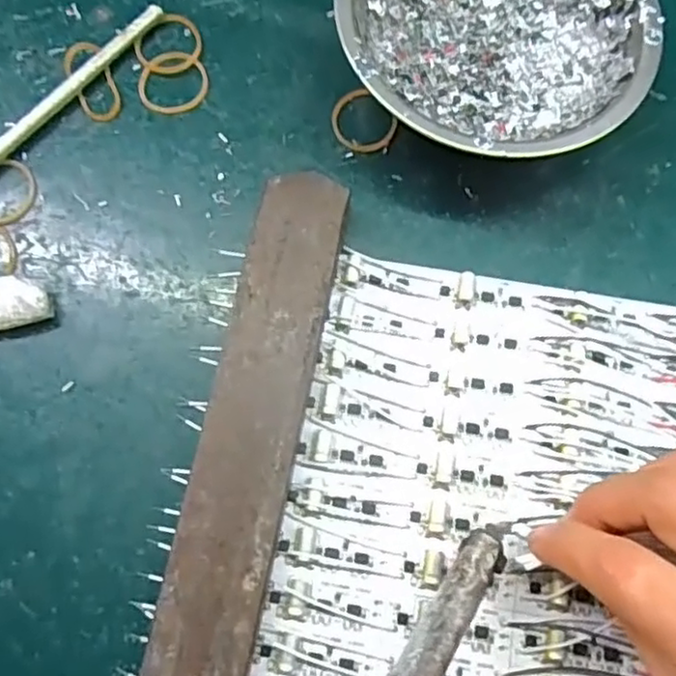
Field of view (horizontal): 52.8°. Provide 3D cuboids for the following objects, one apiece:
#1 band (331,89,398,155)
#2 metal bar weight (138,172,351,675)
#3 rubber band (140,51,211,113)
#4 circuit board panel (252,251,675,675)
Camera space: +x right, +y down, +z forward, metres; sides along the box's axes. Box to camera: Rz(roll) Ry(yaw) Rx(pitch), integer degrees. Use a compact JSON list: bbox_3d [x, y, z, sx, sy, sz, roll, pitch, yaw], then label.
[{"bbox_3d":[0.010,-0.093,0.294,0.025,0.004,0.028,-41,79,-11],"label":"band"},{"bbox_3d":[-0.031,0.032,0.252,0.037,0.017,0.196,11,74,2],"label":"metal bar weight"},{"bbox_3d":[-0.071,-0.111,0.295,0.029,0.004,0.030,0,74,-1],"label":"rubber band"},{"bbox_3d":[0.091,0.075,0.250,0.219,0.007,0.192,10,74,2],"label":"circuit board panel"}]

